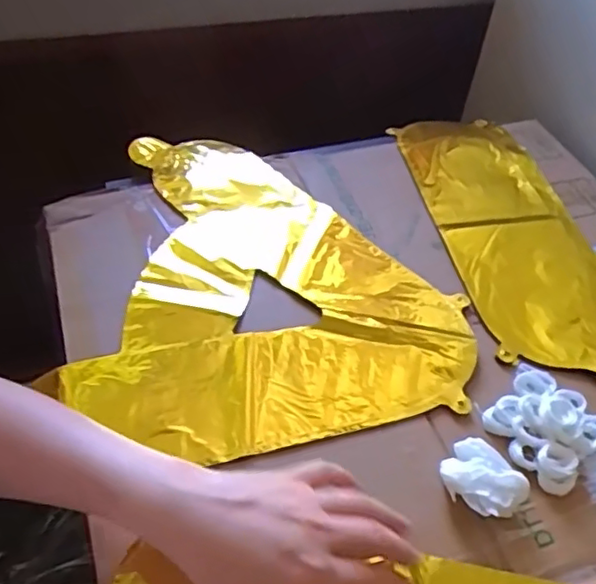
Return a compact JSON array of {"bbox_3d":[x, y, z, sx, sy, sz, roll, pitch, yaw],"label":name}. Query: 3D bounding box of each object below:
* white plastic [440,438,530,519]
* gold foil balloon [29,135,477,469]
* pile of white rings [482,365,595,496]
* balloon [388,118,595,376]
[{"bbox_3d":[0.126,0.129,0.428,0.054,0.023,0.046,37,57,26],"label":"white plastic"},{"bbox_3d":[-0.016,-0.010,0.548,0.318,0.017,0.334,9,49,5],"label":"gold foil balloon"},{"bbox_3d":[0.185,0.095,0.463,0.081,0.022,0.076,-35,59,-28],"label":"pile of white rings"},{"bbox_3d":[0.245,-0.060,0.617,0.221,0.015,0.394,-11,50,-11],"label":"balloon"}]

